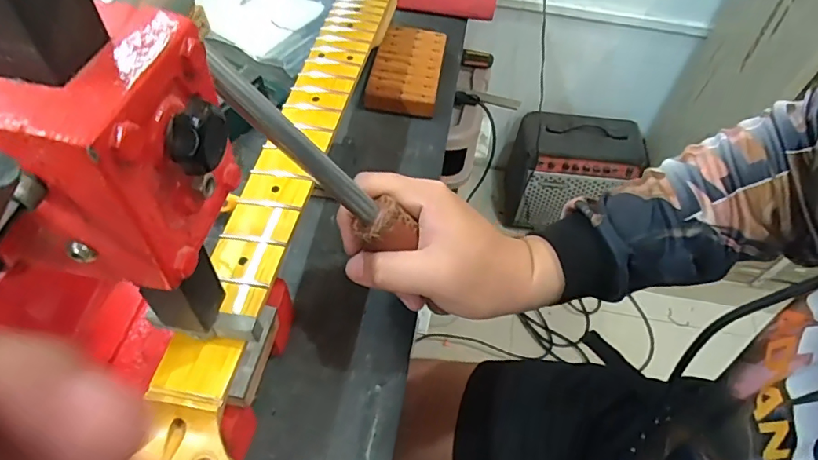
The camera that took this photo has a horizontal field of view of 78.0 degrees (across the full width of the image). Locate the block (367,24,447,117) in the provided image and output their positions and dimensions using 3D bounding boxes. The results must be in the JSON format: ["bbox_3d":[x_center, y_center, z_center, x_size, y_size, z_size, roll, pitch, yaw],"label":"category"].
[{"bbox_3d":[-0.001,-0.178,0.552,0.072,0.023,0.117,9,54,3],"label":"block"}]

